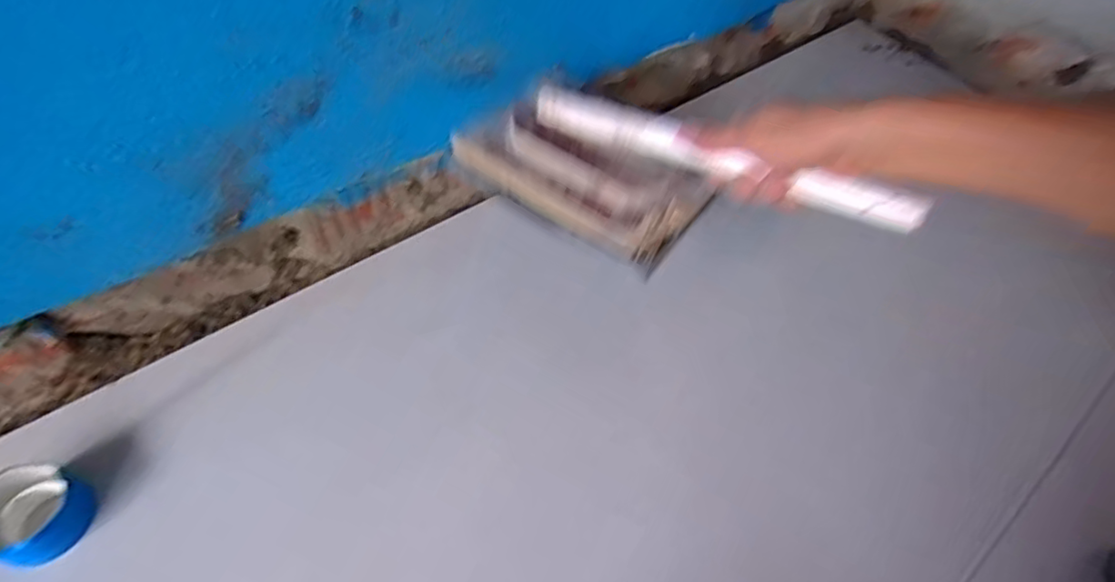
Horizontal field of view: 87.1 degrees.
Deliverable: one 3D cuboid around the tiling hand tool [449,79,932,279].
[{"bbox_3d":[0.086,-0.086,0.498,0.369,0.091,0.102,17,55,20],"label":"tiling hand tool"}]

